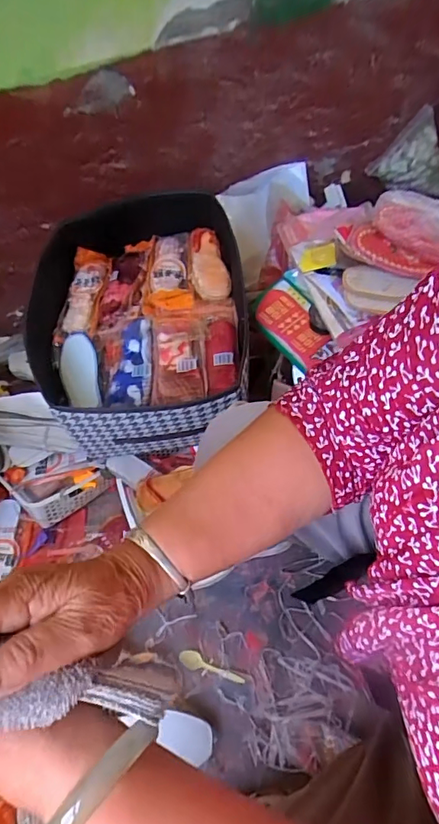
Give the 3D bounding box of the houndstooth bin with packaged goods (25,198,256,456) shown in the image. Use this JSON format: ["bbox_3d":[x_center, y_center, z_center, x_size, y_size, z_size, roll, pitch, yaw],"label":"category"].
[{"bbox_3d":[-0.140,-0.149,0.807,0.351,0.213,0.439,-5,54,-1],"label":"houndstooth bin with packaged goods"}]

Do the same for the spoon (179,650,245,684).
[{"bbox_3d":[-0.012,0.405,0.733,0.106,0.009,0.025,14,56,12],"label":"spoon"}]

